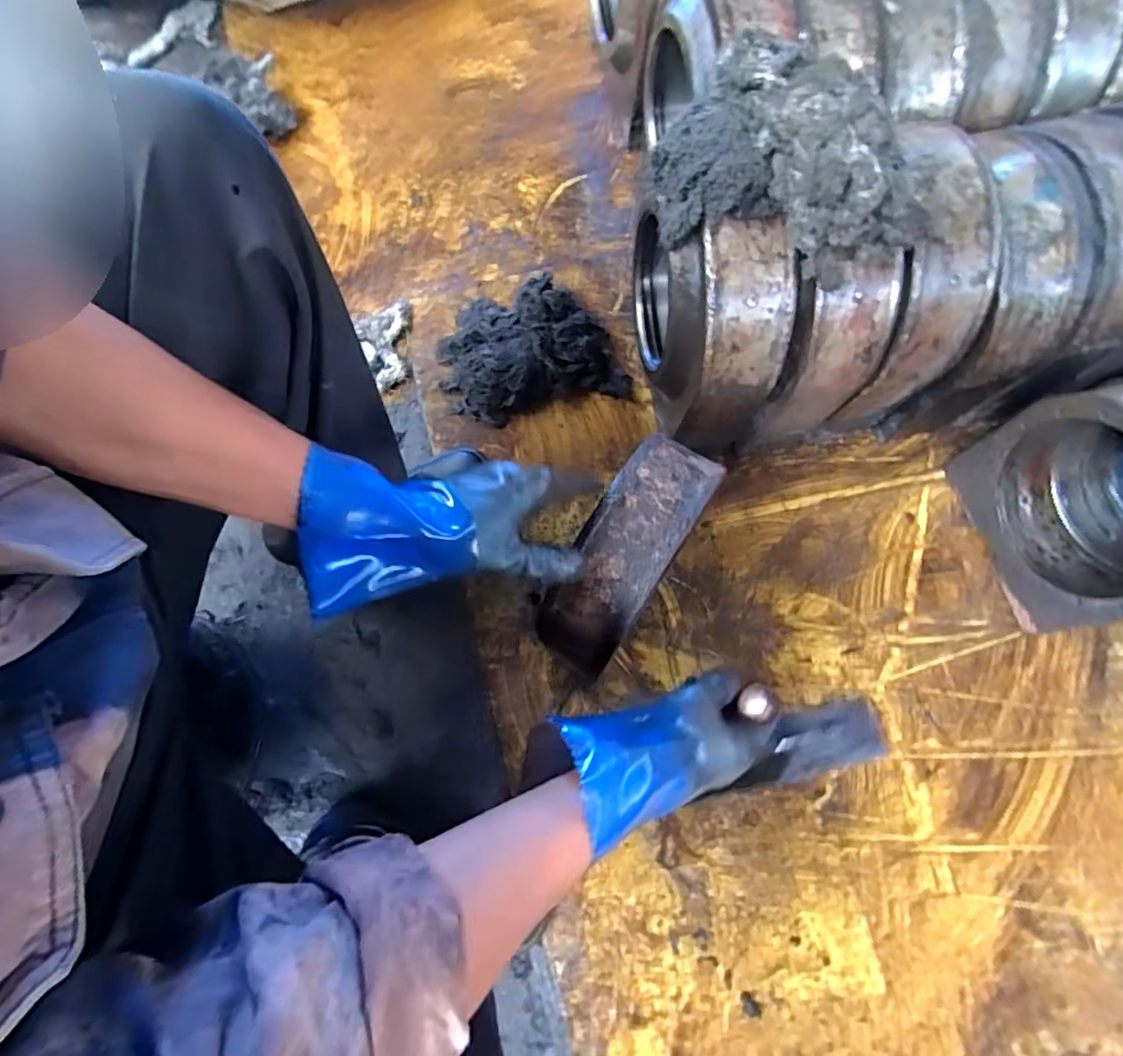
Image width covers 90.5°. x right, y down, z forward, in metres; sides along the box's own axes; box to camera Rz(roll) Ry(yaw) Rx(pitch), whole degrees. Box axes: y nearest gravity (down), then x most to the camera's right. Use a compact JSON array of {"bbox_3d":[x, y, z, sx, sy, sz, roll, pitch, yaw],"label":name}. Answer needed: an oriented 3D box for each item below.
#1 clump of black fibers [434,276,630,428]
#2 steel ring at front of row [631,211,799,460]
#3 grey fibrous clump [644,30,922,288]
[{"bbox_3d":[-0.047,-0.267,0.803,0.260,0.070,0.206,-12,73,-2],"label":"clump of black fibers"},{"bbox_3d":[0.160,-0.245,0.619,0.113,0.218,0.225,-11,76,-4],"label":"steel ring at front of row"},{"bbox_3d":[0.197,-0.306,0.493,0.238,0.134,0.108,26,76,6],"label":"grey fibrous clump"}]

